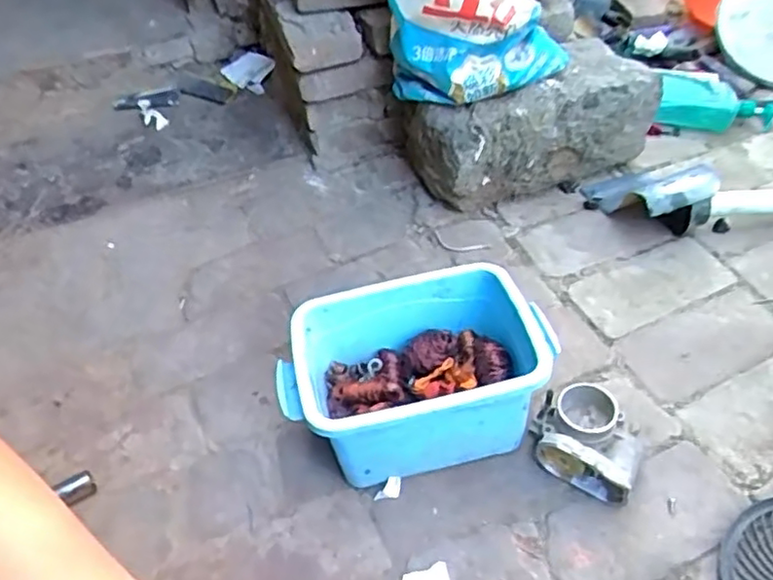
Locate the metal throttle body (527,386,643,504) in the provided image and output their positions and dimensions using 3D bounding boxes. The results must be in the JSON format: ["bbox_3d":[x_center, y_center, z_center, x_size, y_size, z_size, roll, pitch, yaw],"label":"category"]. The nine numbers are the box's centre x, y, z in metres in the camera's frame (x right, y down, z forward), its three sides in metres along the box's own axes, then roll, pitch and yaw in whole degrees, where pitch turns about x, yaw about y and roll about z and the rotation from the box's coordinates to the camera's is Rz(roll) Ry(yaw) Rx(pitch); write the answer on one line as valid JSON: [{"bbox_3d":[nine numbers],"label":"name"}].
[{"bbox_3d":[0.230,0.169,0.746,0.122,0.064,0.103,21,53,24],"label":"metal throttle body"}]

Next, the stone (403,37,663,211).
[{"bbox_3d":[0.232,-0.263,1.071,0.359,0.196,0.169,-17,47,-9],"label":"stone"}]

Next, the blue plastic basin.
[{"bbox_3d":[0.033,0.098,0.762,0.296,0.137,0.188,-11,47,-4],"label":"blue plastic basin"}]

